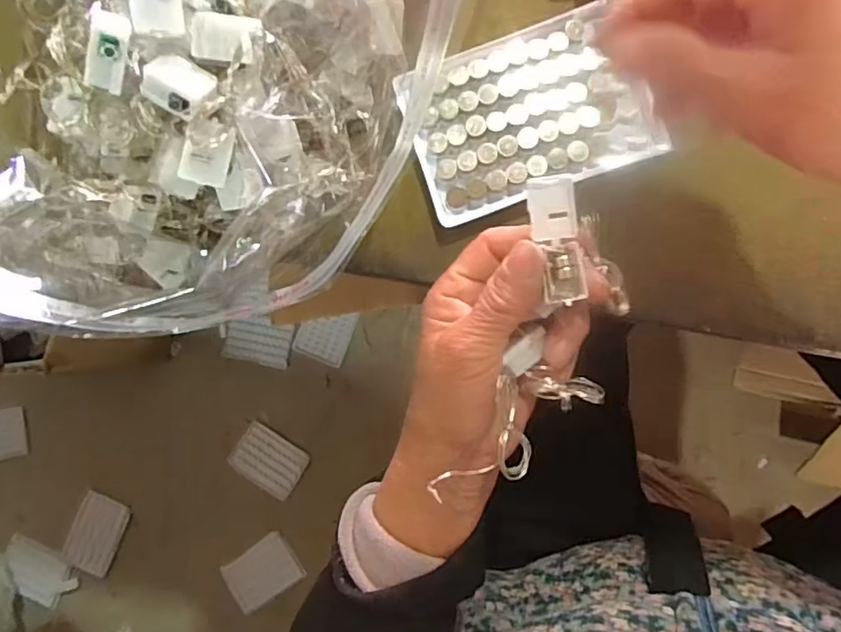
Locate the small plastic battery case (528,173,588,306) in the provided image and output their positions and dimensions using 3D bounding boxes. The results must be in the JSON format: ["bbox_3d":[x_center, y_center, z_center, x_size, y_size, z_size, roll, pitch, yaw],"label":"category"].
[{"bbox_3d":[0.061,-0.033,0.261,0.020,0.010,0.055,-11,94,8],"label":"small plastic battery case"}]

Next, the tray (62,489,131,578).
[{"bbox_3d":[-0.629,0.424,1.163,0.091,0.016,0.140,21,81,-7],"label":"tray"}]

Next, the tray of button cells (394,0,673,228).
[{"bbox_3d":[0.058,-0.112,0.329,0.124,0.012,0.089,-20,87,7],"label":"tray of button cells"}]

